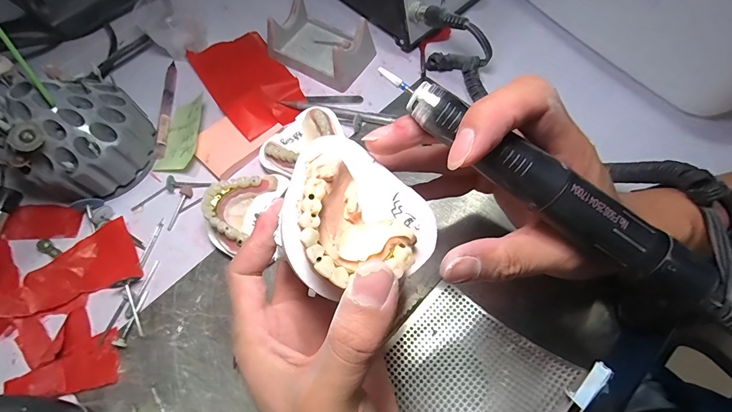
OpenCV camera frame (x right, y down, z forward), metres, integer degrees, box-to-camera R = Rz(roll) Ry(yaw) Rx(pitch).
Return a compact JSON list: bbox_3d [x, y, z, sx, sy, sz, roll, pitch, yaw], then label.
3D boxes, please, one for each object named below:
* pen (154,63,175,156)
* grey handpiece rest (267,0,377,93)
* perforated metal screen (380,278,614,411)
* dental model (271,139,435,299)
[{"bbox_3d":[-0.201,-0.103,0.349,0.010,0.006,0.121,-7,66,-2],"label":"pen"},{"bbox_3d":[-0.045,-0.170,0.360,0.098,0.037,0.068,27,69,13],"label":"grey handpiece rest"},{"bbox_3d":[0.060,0.105,0.212,0.101,0.039,0.127,-42,42,-17],"label":"perforated metal screen"},{"bbox_3d":[-0.003,0.011,0.162,0.074,0.030,0.074,9,71,-27],"label":"dental model"}]

